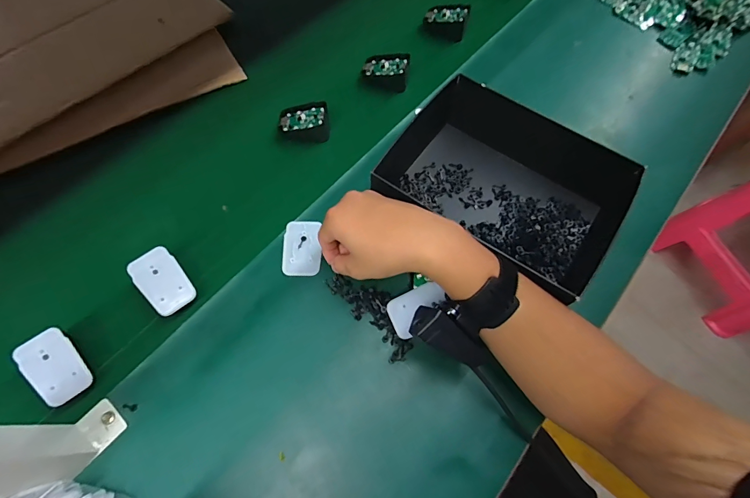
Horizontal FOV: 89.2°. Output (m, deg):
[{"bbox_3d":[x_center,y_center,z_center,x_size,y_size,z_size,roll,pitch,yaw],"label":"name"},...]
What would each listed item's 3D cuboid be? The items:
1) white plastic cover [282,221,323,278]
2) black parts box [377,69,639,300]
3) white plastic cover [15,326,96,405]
[{"bbox_3d":[-0.085,-0.002,0.442,0.042,0.004,0.069,-2,65,-2],"label":"white plastic cover"},{"bbox_3d":[0.147,-0.080,0.443,0.277,0.079,0.155,34,69,14],"label":"black parts box"},{"bbox_3d":[-0.309,0.114,0.367,0.042,0.005,0.070,-37,89,-24],"label":"white plastic cover"}]

